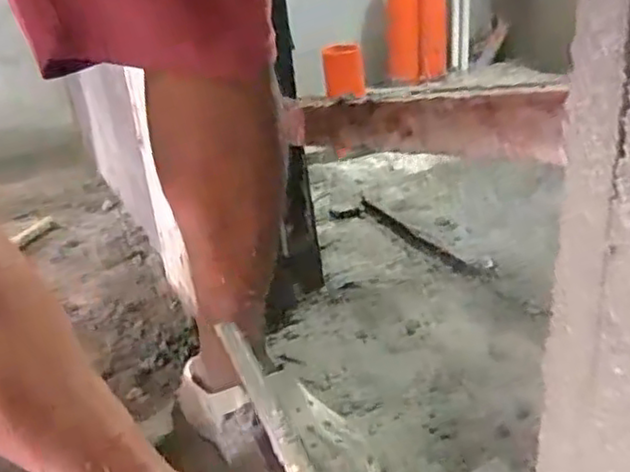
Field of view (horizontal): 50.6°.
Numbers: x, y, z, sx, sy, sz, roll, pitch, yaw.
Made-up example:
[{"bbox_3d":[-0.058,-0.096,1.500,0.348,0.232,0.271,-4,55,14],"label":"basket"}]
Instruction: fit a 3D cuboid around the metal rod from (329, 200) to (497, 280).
[{"bbox_3d":[0.146,-0.001,1.052,0.057,0.016,0.367,-21,29,-27],"label":"metal rod"}]

